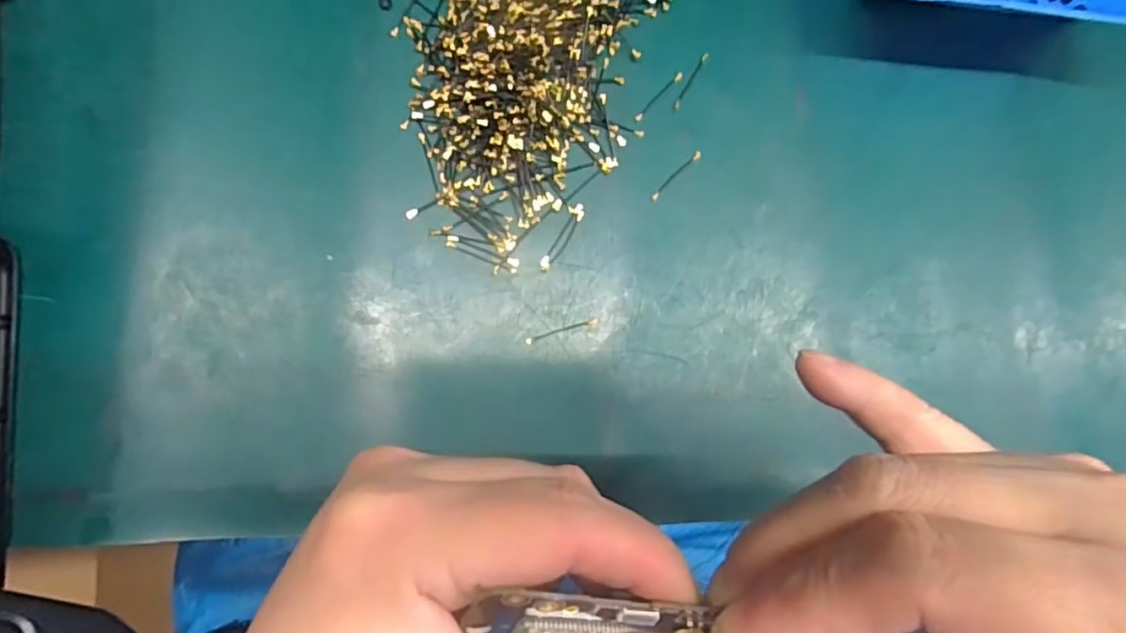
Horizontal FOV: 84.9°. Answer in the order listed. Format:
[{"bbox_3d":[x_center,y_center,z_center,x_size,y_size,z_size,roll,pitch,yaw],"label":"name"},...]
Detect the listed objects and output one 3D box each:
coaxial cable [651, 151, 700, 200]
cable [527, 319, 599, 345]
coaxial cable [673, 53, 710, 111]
[{"bbox_3d":[0.044,-0.055,0.237,0.028,0.004,0.004,-45,92,-9],"label":"coaxial cable"},{"bbox_3d":[0.000,0.005,0.225,0.027,0.004,0.004,-16,88,-9],"label":"cable"},{"bbox_3d":[0.051,-0.093,0.241,0.004,0.004,0.028,34,82,-4],"label":"coaxial cable"}]

